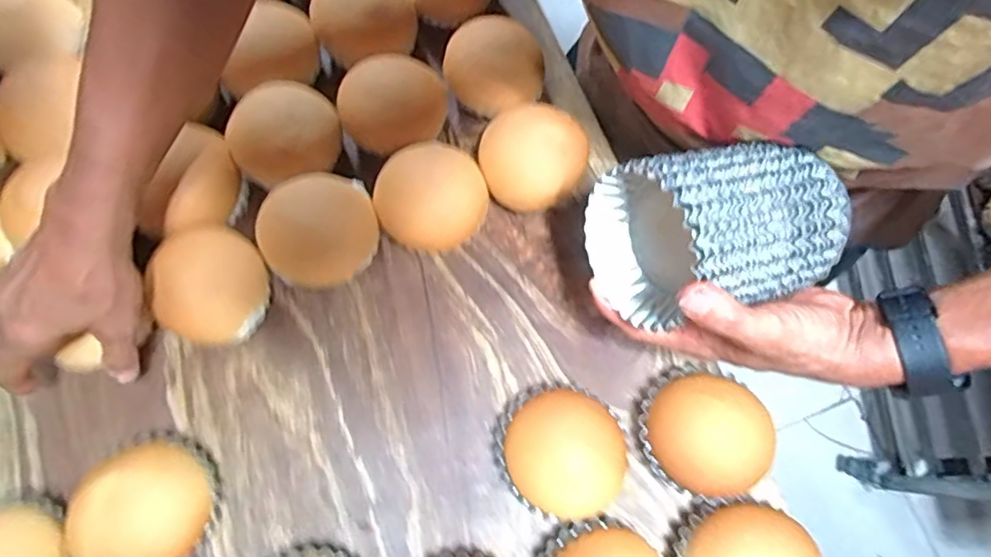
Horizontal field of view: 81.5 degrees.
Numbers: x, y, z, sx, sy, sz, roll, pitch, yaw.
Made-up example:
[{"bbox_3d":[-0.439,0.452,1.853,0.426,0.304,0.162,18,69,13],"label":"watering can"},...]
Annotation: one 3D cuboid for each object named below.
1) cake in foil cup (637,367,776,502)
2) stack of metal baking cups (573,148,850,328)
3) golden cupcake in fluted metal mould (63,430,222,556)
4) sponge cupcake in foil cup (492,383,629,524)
[{"bbox_3d":[0.160,0.118,0.443,0.091,0.061,0.090,0,74,1],"label":"cake in foil cup"},{"bbox_3d":[0.137,-0.028,0.372,0.127,0.110,0.096,-11,79,-20],"label":"stack of metal baking cups"},{"bbox_3d":[-0.252,0.165,0.420,0.078,0.065,0.097,-2,74,0],"label":"golden cupcake in fluted metal mould"},{"bbox_3d":[0.048,0.131,0.442,0.097,0.056,0.091,0,74,1],"label":"sponge cupcake in foil cup"}]

